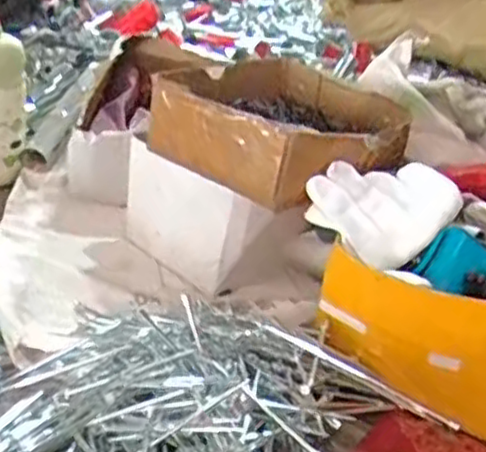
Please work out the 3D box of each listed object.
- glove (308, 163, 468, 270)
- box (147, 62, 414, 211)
[{"bbox_3d":[0.098,-0.012,0.505,0.090,0.043,0.079,-14,35,-38],"label":"glove"},{"bbox_3d":[0.033,-0.082,0.582,0.172,0.053,0.168,-18,37,-42],"label":"box"}]

